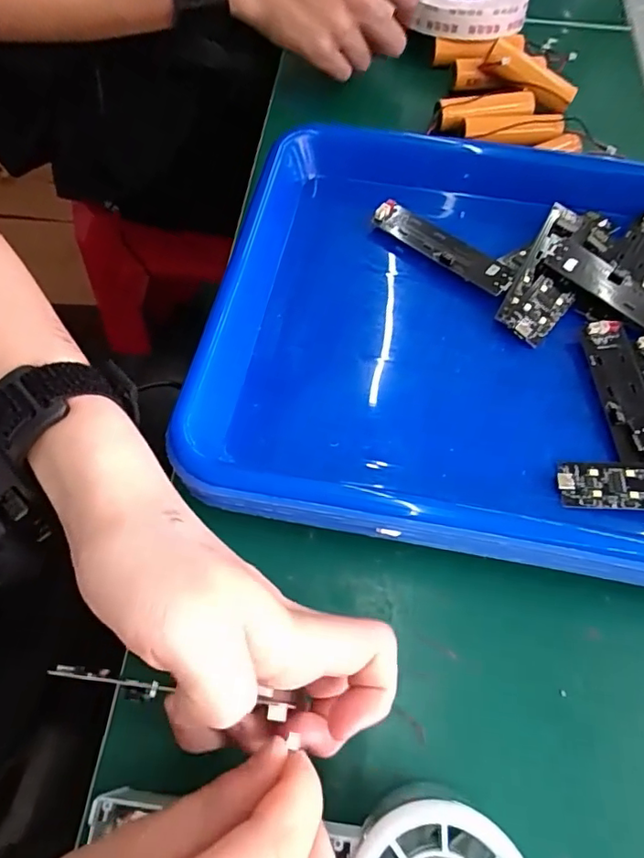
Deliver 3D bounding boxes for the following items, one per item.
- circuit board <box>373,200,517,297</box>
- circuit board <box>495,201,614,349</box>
[{"bbox_3d":[0.071,-0.108,0.326,0.090,0.009,0.021,37,68,15],"label":"circuit board"},{"bbox_3d":[0.133,-0.091,0.314,0.036,0.009,0.098,29,66,12],"label":"circuit board"}]

